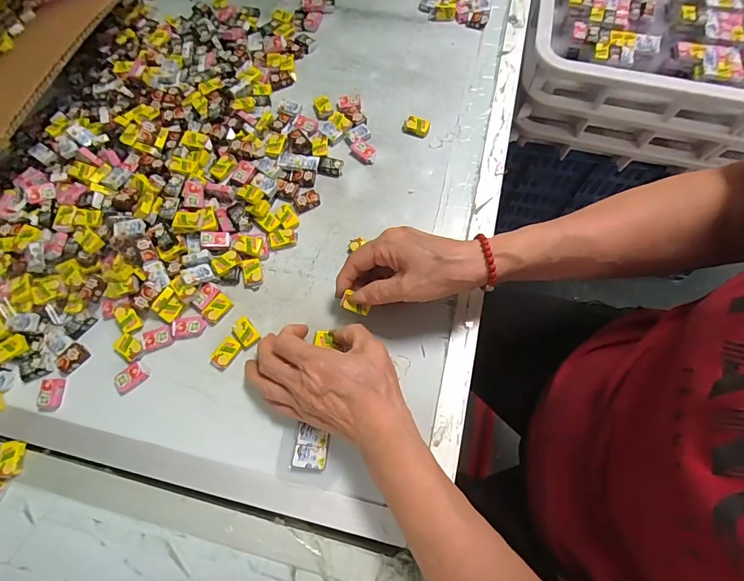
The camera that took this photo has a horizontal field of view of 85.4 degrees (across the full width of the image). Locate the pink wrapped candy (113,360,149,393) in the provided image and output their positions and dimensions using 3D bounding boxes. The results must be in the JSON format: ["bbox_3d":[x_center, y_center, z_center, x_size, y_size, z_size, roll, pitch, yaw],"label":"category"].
[{"bbox_3d":[-0.217,0.078,0.362,0.027,0.006,0.018,-37,73,-10],"label":"pink wrapped candy"}]

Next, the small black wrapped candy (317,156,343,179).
[{"bbox_3d":[-0.045,-0.134,0.435,0.026,0.008,0.018,11,71,7],"label":"small black wrapped candy"}]

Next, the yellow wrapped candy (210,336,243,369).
[{"bbox_3d":[-0.134,0.058,0.371,0.018,0.009,0.027,34,75,14],"label":"yellow wrapped candy"}]

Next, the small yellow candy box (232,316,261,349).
[{"bbox_3d":[-0.117,0.040,0.376,0.018,0.009,0.026,-37,73,-10],"label":"small yellow candy box"}]

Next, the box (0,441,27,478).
[{"bbox_3d":[-0.309,0.144,0.344,0.020,0.005,0.029,-3,70,2],"label":"box"}]

